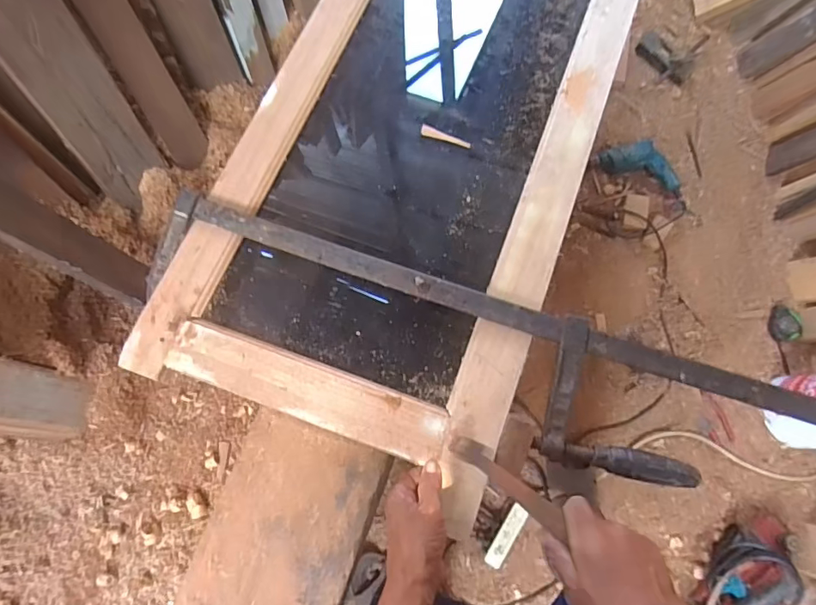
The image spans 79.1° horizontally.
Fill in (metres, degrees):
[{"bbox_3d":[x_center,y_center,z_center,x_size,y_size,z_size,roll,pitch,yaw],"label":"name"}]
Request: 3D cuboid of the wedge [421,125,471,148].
[{"bbox_3d":[0.056,-0.244,0.724,0.076,0.008,0.017,17,75,5],"label":"wedge"}]

